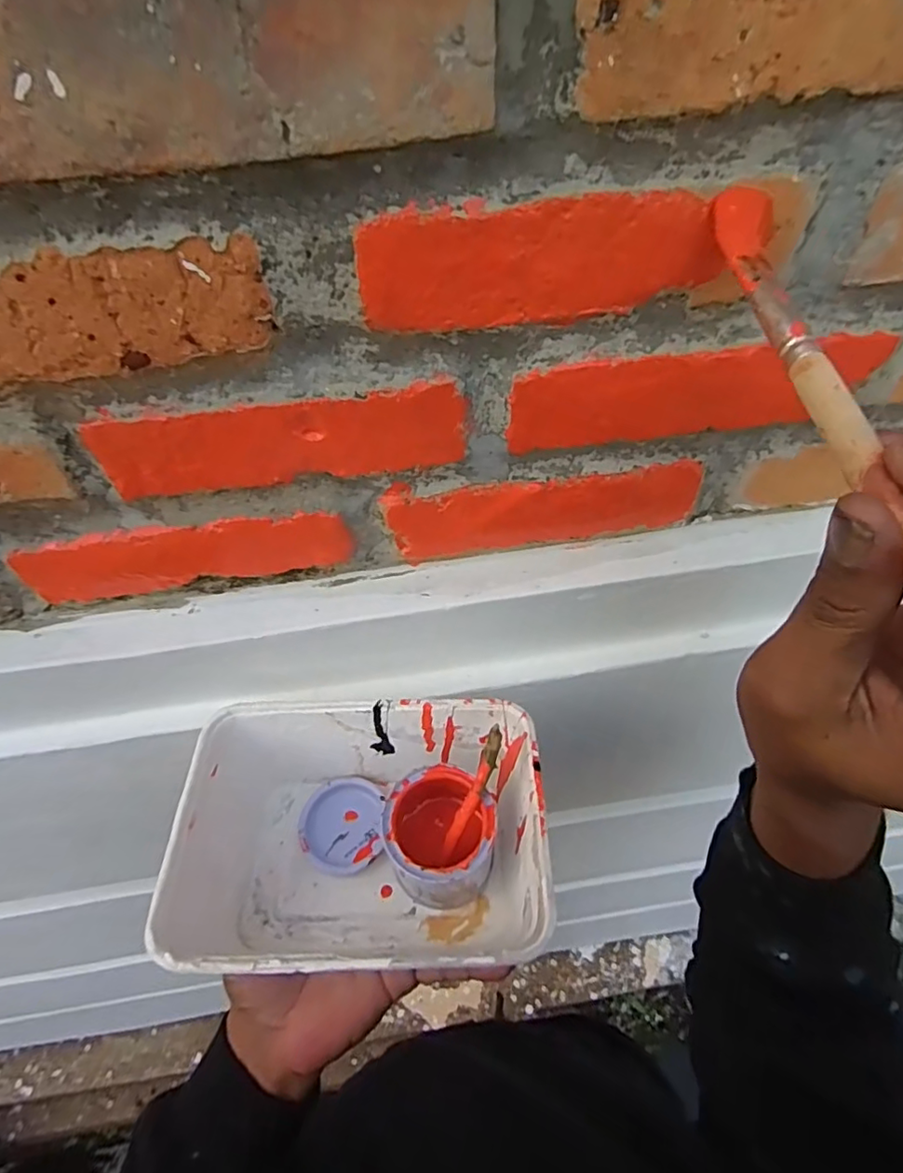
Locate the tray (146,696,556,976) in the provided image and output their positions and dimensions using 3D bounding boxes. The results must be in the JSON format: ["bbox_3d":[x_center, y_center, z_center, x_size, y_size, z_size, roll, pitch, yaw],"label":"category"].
[{"bbox_3d":[-0.042,0.132,0.302,0.171,0.076,0.120,-1,50,0],"label":"tray"}]

